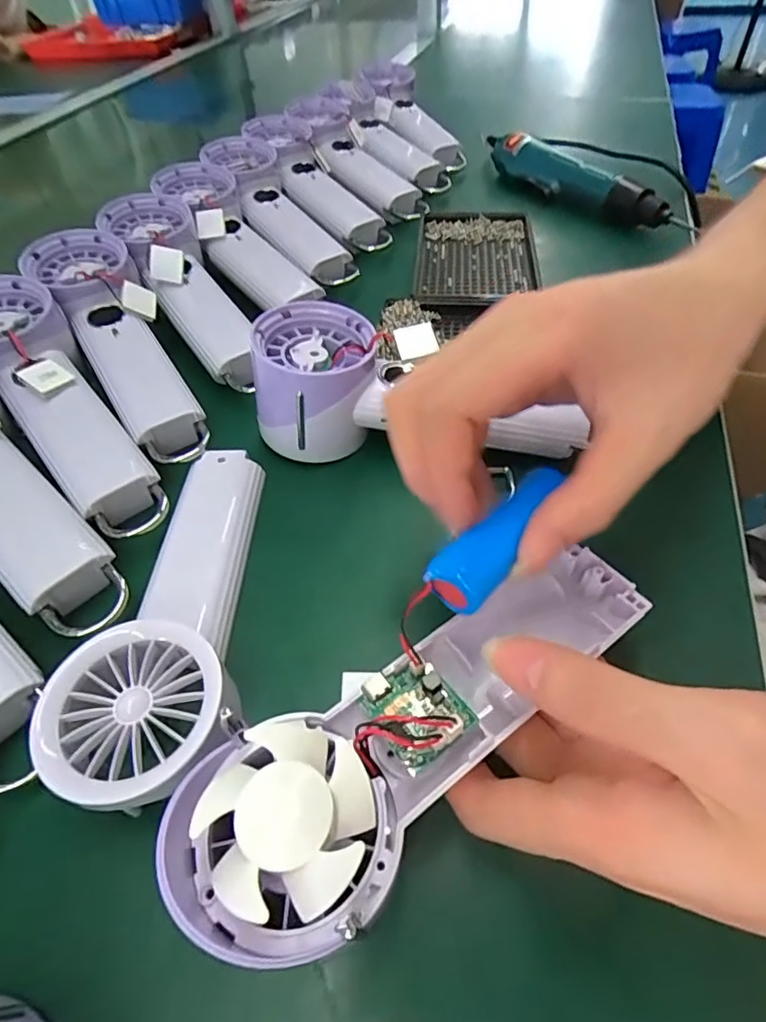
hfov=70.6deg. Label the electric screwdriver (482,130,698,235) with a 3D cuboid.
[{"bbox_3d":[0.173,-0.307,0.505,0.045,0.036,0.247,-32,56,-22],"label":"electric screwdriver"}]

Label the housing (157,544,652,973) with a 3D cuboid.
[{"bbox_3d":[0.015,0.066,0.177,0.171,0.029,0.056,-28,54,-28],"label":"housing"}]

